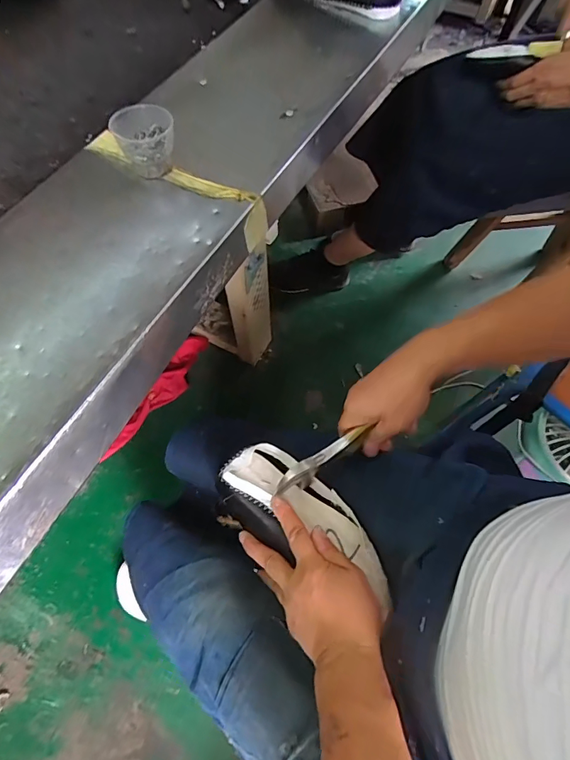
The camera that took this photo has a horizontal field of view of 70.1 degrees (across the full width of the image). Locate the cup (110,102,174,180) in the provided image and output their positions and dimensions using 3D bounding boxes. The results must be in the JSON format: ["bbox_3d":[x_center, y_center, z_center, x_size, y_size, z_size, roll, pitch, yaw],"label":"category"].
[{"bbox_3d":[-0.149,-0.256,0.440,0.064,0.054,0.055,-19,66,-8],"label":"cup"}]

